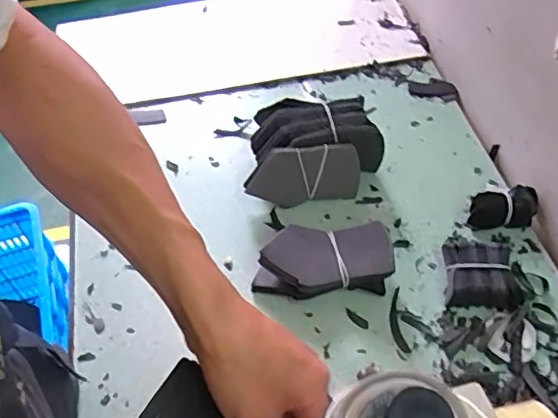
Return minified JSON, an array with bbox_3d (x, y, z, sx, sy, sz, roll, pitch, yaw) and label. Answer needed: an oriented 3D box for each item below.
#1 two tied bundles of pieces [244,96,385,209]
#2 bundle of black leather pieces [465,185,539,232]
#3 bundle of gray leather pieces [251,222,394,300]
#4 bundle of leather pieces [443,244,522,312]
[{"bbox_3d":[0.044,-0.073,0.705,0.166,0.084,0.115,-3,52,2],"label":"two tied bundles of pieces"},{"bbox_3d":[0.267,-0.001,0.675,0.082,0.037,0.051,1,53,5],"label":"bundle of black leather pieces"},{"bbox_3d":[0.049,0.058,0.627,0.148,0.048,0.093,2,53,5],"label":"bundle of gray leather pieces"},{"bbox_3d":[0.223,0.075,0.616,0.076,0.033,0.073,0,52,4],"label":"bundle of leather pieces"}]

